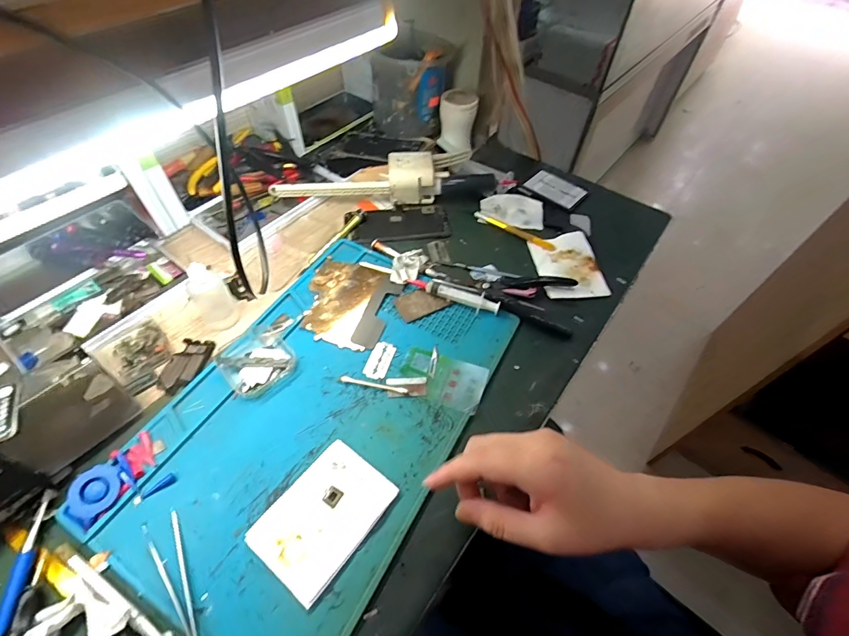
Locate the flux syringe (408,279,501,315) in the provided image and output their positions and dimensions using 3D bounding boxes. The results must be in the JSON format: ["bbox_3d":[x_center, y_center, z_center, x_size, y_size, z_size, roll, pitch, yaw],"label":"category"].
[{"bbox_3d":[0.033,-0.029,0.469,0.106,0.017,0.020,20,54,12],"label":"flux syringe"}]

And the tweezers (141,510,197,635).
[{"bbox_3d":[-0.177,0.201,0.295,0.023,0.007,0.125,-27,59,-21],"label":"tweezers"}]

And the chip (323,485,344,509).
[{"bbox_3d":[-0.076,0.147,0.340,0.014,0.004,0.014,27,56,16],"label":"chip"}]

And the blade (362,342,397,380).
[{"bbox_3d":[-0.046,0.043,0.424,0.023,0.004,0.044,16,54,9],"label":"blade"}]

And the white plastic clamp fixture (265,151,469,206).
[{"bbox_3d":[-0.064,-0.186,0.563,0.273,0.054,0.064,-11,54,-11],"label":"white plastic clamp fixture"}]

